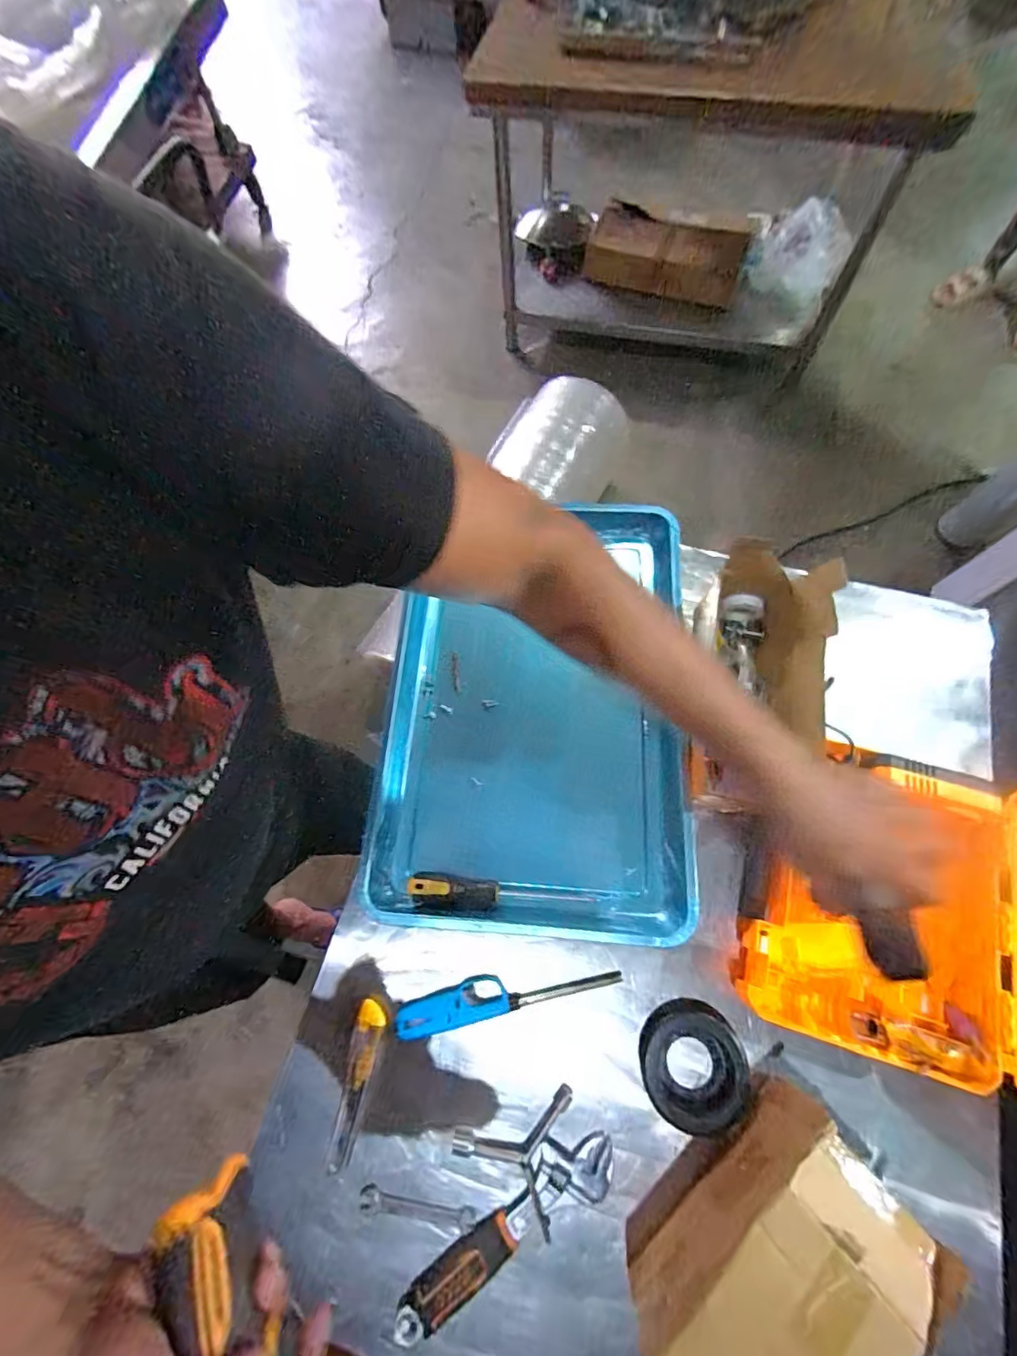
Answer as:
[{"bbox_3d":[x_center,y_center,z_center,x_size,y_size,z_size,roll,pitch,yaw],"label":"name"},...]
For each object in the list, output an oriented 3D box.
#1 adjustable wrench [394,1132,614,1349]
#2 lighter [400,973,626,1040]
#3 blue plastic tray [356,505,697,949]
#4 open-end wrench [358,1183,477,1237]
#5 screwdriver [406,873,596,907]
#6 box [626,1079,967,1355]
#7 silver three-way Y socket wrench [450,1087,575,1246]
[{"bbox_3d":[-0.004,0.553,0.512,0.253,0.017,0.062,-33,72,-9],"label":"adjustable wrench"},{"bbox_3d":[-0.002,0.360,0.583,0.253,0.022,0.041,-12,70,-2],"label":"lighter"},{"bbox_3d":[0.033,0.056,0.685,0.411,0.055,0.516,3,70,4],"label":"blue plastic tray"},{"bbox_3d":[-0.094,0.549,0.525,0.120,0.004,0.023,5,70,5],"label":"open-end wrench"},{"bbox_3d":[-0.012,0.262,0.615,0.217,0.026,0.030,4,70,4],"label":"screwdriver"},{"bbox_3d":[0.229,0.513,0.445,0.242,0.143,0.147,-34,72,-10],"label":"box"},{"bbox_3d":[0.000,0.489,0.536,0.112,0.018,0.116,12,71,7],"label":"silver three-way Y socket wrench"}]

